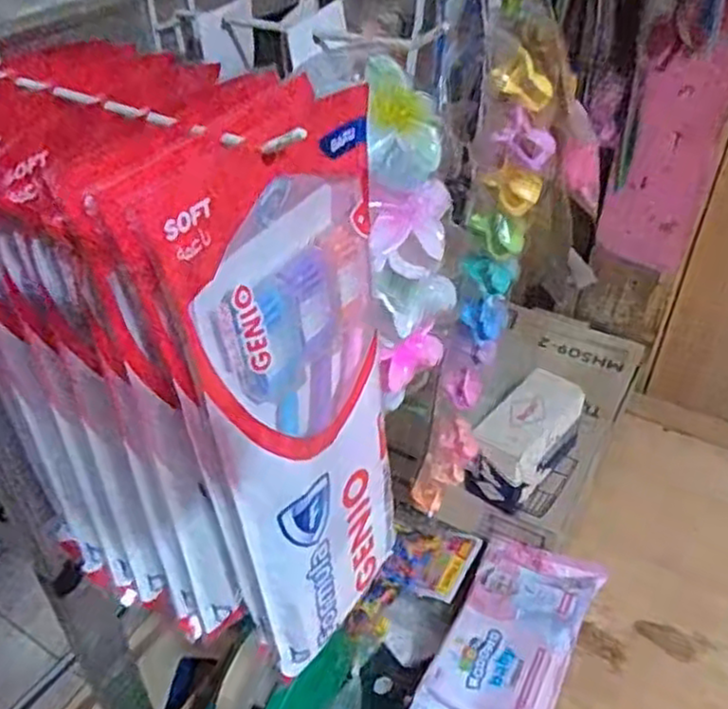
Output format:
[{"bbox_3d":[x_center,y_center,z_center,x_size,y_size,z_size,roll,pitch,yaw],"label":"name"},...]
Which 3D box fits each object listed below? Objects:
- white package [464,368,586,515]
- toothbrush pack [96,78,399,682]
[{"bbox_3d":[0.148,0.082,0.663,0.059,0.074,0.125,29,52,30],"label":"white package"},{"bbox_3d":[-0.018,0.023,0.279,0.016,0.233,0.102,18,47,31],"label":"toothbrush pack"}]

